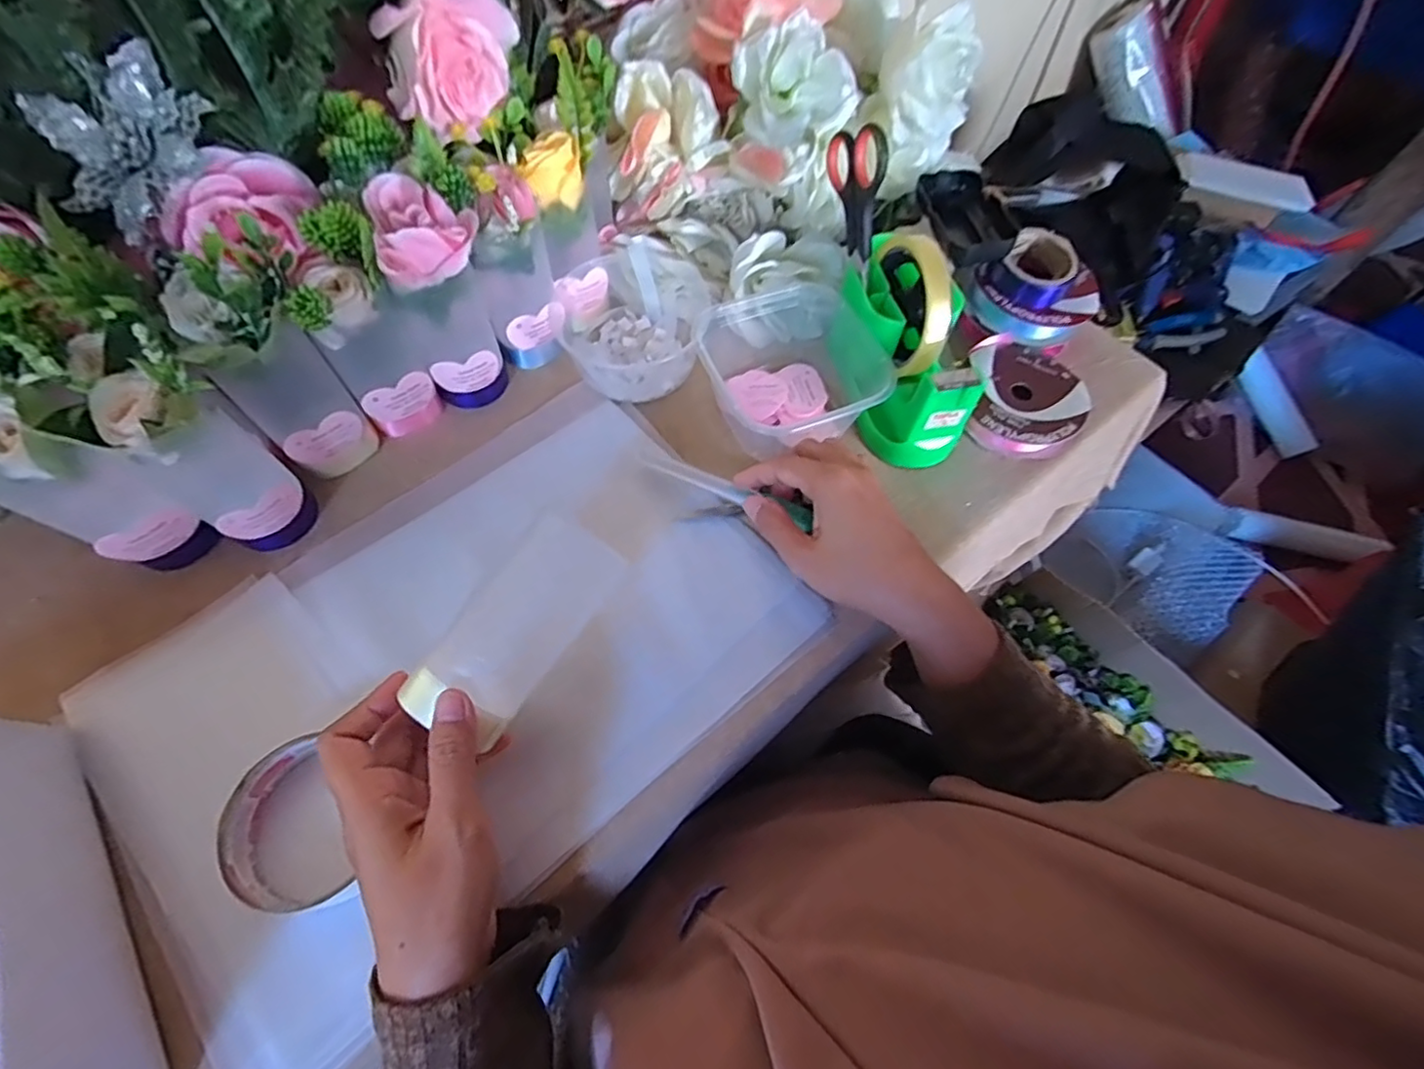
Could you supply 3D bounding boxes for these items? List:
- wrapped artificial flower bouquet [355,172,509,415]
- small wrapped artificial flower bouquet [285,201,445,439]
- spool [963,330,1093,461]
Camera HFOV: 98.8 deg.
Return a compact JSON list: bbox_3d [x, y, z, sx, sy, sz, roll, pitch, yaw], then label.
[{"bbox_3d":[-0.173,-0.152,0.403,0.058,0.138,0.059,-19,64,-14],"label":"wrapped artificial flower bouquet"},{"bbox_3d":[-0.216,-0.124,0.380,0.056,0.151,0.053,-35,69,-21],"label":"small wrapped artificial flower bouquet"},{"bbox_3d":[0.236,-0.103,0.457,0.083,0.021,0.097,9,61,1],"label":"spool"}]

